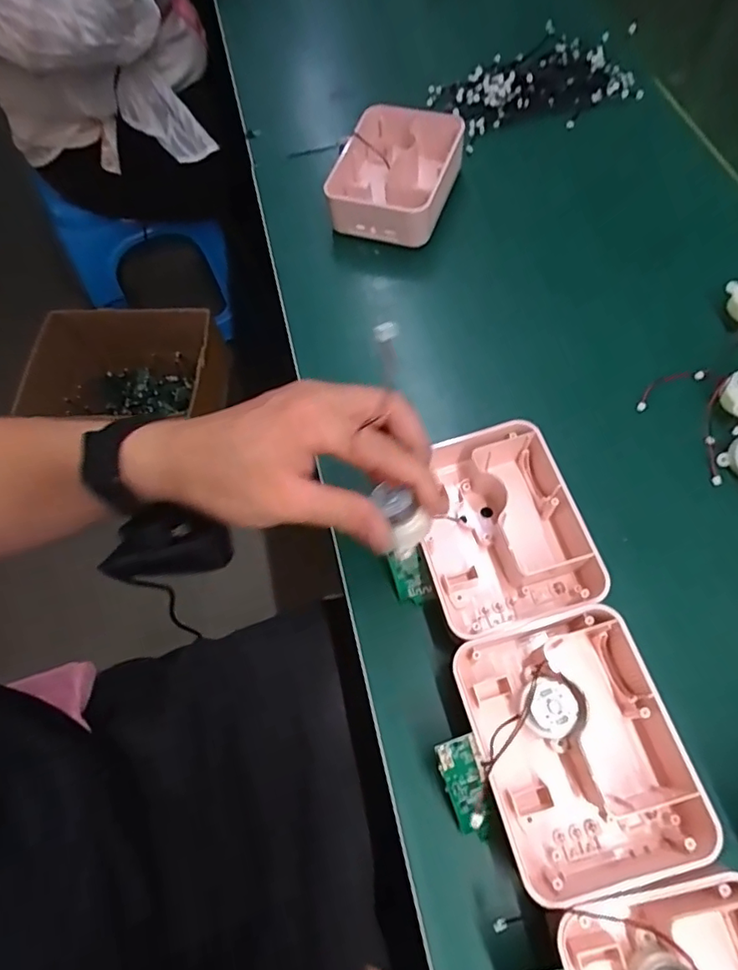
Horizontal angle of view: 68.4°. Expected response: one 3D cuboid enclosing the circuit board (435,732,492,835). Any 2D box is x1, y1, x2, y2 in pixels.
[{"bbox_3d":[0.053,0.165,0.293,0.022,0.007,0.063,-17,107,-7],"label":"circuit board"}]

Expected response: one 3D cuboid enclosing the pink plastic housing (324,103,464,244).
[{"bbox_3d":[0.024,-0.291,0.512,0.112,0.054,0.129,18,65,10],"label":"pink plastic housing"}]

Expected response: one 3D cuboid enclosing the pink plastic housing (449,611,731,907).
[{"bbox_3d":[0.118,0.143,0.297,0.104,0.042,0.134,-15,64,-6],"label":"pink plastic housing"}]

